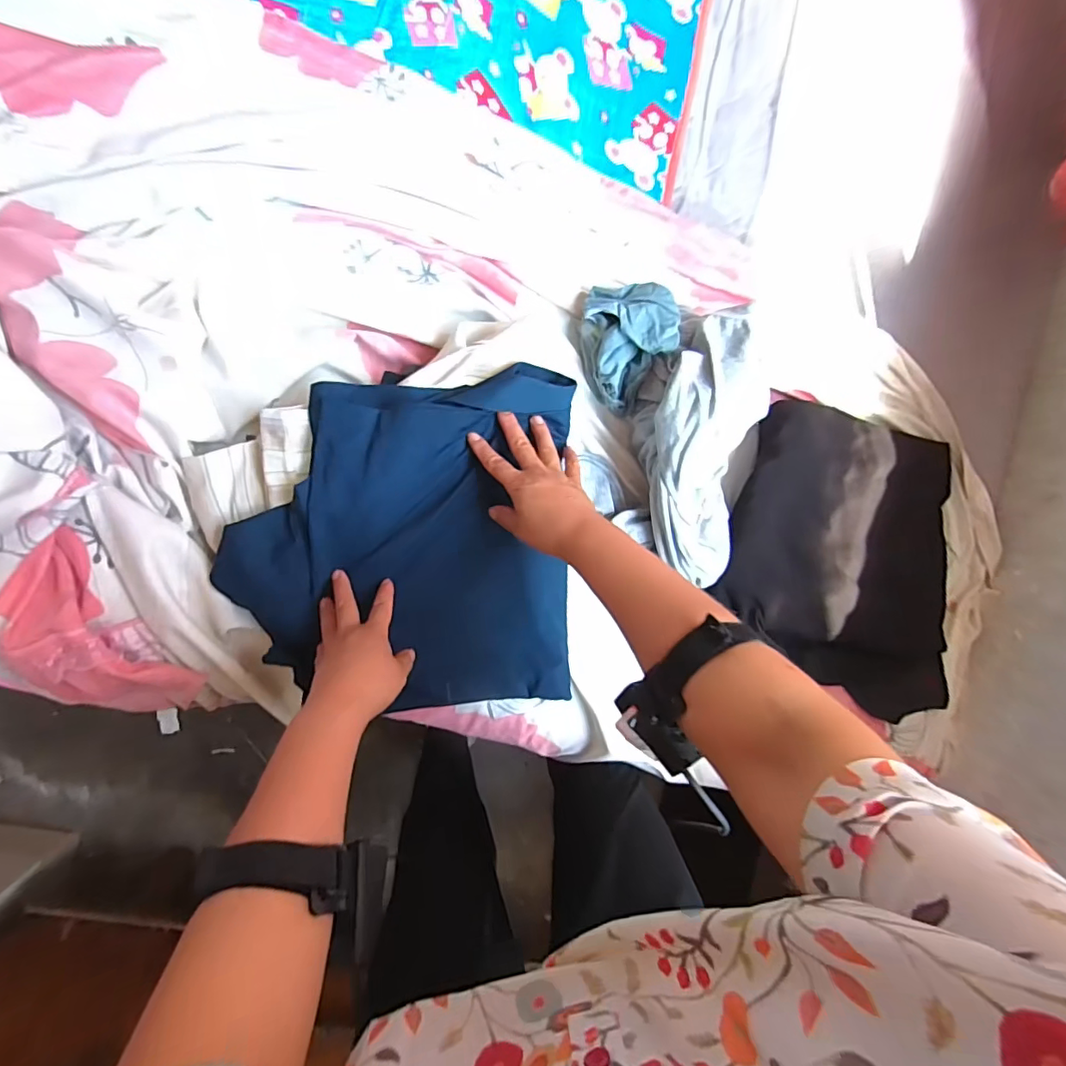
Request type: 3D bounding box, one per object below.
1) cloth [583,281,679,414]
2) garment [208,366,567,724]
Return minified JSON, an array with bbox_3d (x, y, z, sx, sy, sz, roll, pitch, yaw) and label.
[{"bbox_3d":[0.113,-0.215,0.583,0.097,0.079,0.136,-12,95,-8],"label":"cloth"},{"bbox_3d":[-0.127,0.013,0.518,0.337,0.050,0.341,-1,93,-8],"label":"garment"}]

